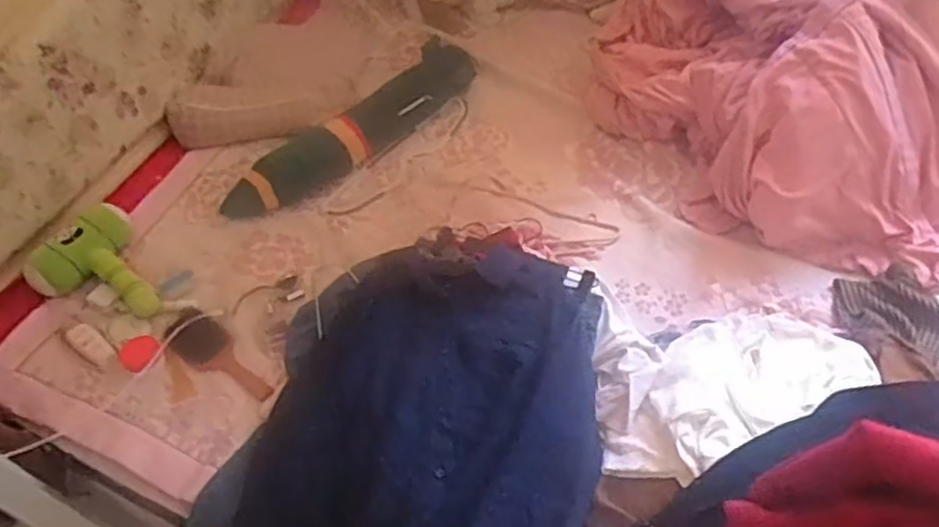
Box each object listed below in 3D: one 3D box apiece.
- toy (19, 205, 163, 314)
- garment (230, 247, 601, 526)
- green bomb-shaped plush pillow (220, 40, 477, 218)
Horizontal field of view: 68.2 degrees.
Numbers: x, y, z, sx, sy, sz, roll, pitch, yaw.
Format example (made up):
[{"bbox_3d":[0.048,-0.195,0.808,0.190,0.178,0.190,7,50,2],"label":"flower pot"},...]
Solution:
[{"bbox_3d":[-0.641,-0.008,1.231,0.223,0.070,0.200,19,57,19],"label":"toy"},{"bbox_3d":[-0.075,0.258,1.003,0.497,0.204,0.627,3,53,8],"label":"garment"},{"bbox_3d":[-0.223,-0.267,1.379,0.591,0.085,0.095,-36,58,-20],"label":"green bomb-shaped plush pillow"}]

